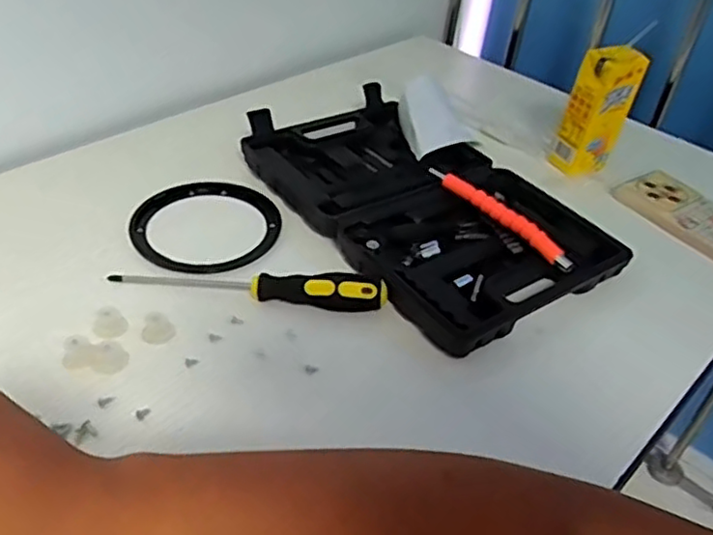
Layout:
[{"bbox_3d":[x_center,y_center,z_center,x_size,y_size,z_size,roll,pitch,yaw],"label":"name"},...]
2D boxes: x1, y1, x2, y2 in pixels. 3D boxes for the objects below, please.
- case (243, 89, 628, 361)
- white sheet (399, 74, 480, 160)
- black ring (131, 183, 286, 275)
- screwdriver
[{"bbox_3d":[0.058,-0.068,0.639,0.214,0.048,0.346,-19,45,-29],"label":"case"},{"bbox_3d":[0.092,-0.161,0.723,0.075,0.047,0.093,-3,39,-12],"label":"white sheet"},{"bbox_3d":[-0.136,-0.043,0.610,0.125,0.008,0.130,4,38,-3],"label":"black ring"},{"bbox_3d":[-0.085,0.009,0.537,0.217,0.031,0.025,10,38,3],"label":"screwdriver"}]

